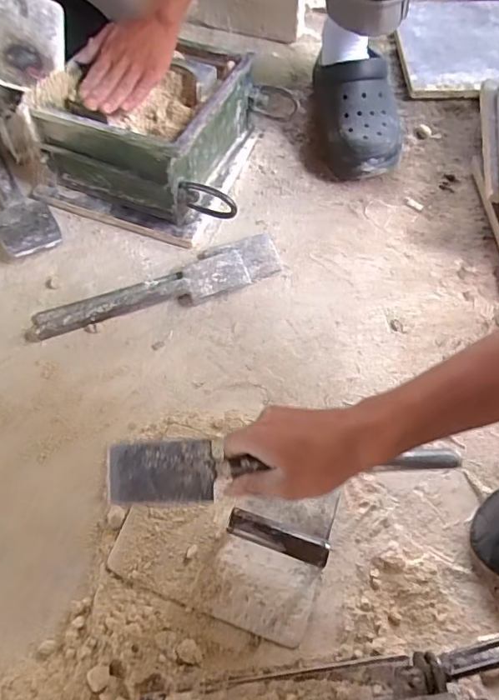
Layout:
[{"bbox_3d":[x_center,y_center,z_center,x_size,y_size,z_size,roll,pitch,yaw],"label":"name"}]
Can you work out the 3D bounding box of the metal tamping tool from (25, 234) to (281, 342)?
[{"bbox_3d":[-0.119,-0.076,0.627,0.330,0.024,0.066,-21,66,-10],"label":"metal tamping tool"}]

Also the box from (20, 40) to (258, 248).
[{"bbox_3d":[-0.140,-0.300,0.668,0.285,0.139,0.239,15,65,7],"label":"box"}]

